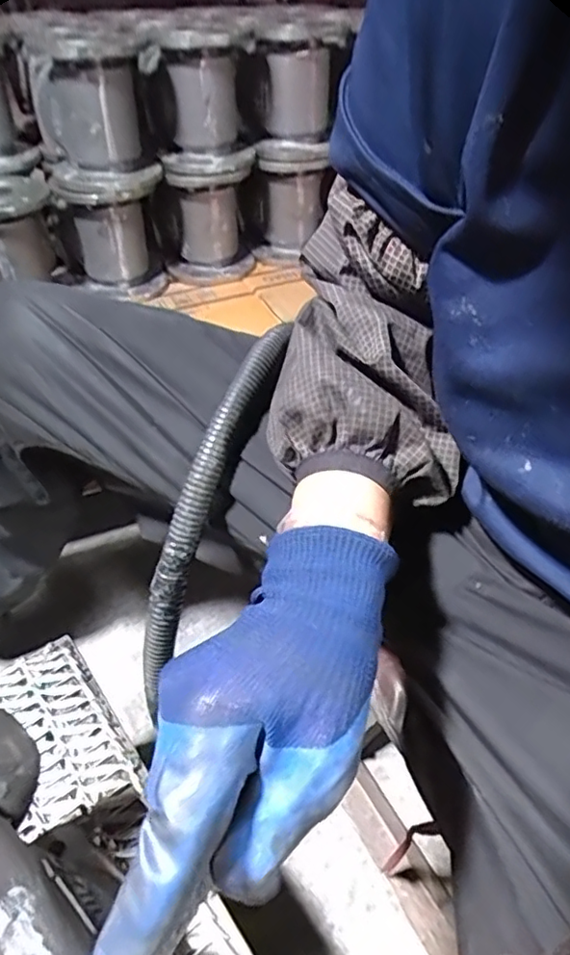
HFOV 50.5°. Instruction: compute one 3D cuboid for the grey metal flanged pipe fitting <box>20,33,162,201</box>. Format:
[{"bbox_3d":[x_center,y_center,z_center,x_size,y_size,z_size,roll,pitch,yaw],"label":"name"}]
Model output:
[{"bbox_3d":[-0.316,-0.587,0.987,0.184,0.225,0.206,-12,43,-13],"label":"grey metal flanged pipe fitting"}]

